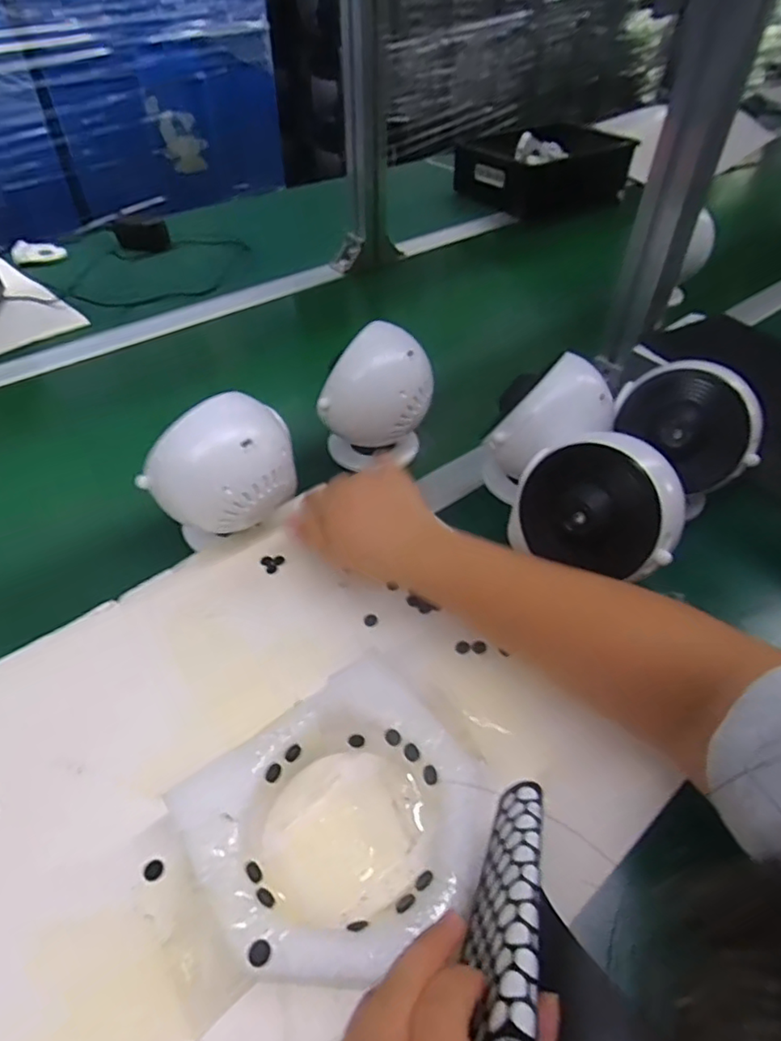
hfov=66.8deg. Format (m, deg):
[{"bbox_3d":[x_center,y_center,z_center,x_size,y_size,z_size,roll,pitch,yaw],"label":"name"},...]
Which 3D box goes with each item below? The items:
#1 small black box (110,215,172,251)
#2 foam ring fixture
[{"bbox_3d":[-0.377,-0.437,0.901,0.080,0.045,0.049,-11,47,-12],"label":"small black box"},{"bbox_3d":[-0.025,0.163,0.321,0.142,0.037,0.132,-29,51,-26],"label":"foam ring fixture"}]

